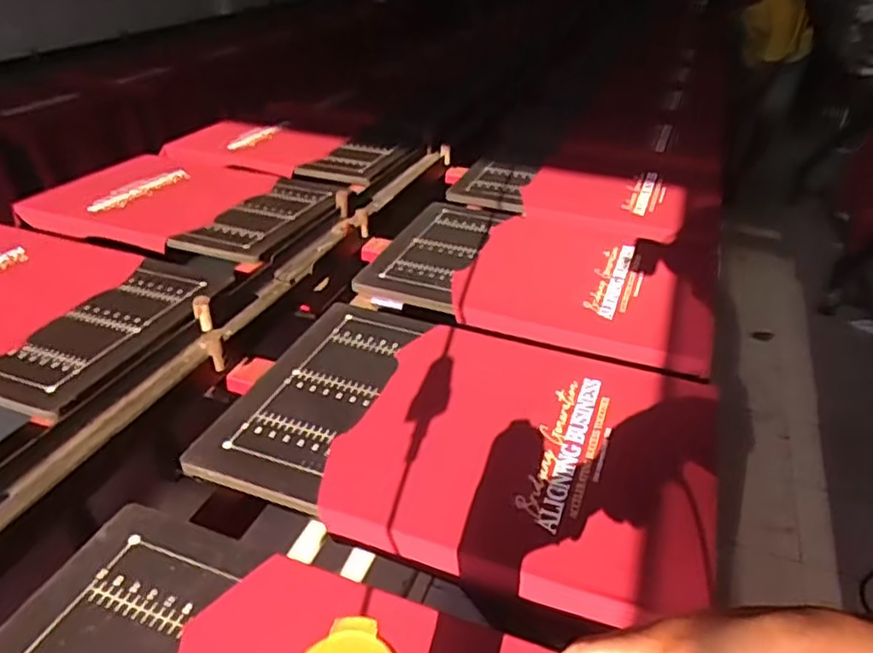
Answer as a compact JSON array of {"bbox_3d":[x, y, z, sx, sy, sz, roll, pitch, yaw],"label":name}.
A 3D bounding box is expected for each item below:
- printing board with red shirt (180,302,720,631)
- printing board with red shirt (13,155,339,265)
[{"bbox_3d":[0.048,0.113,0.848,0.585,0.027,0.423,11,33,17],"label":"printing board with red shirt"},{"bbox_3d":[-0.532,-0.306,1.485,0.641,0.033,0.486,14,35,18],"label":"printing board with red shirt"}]

